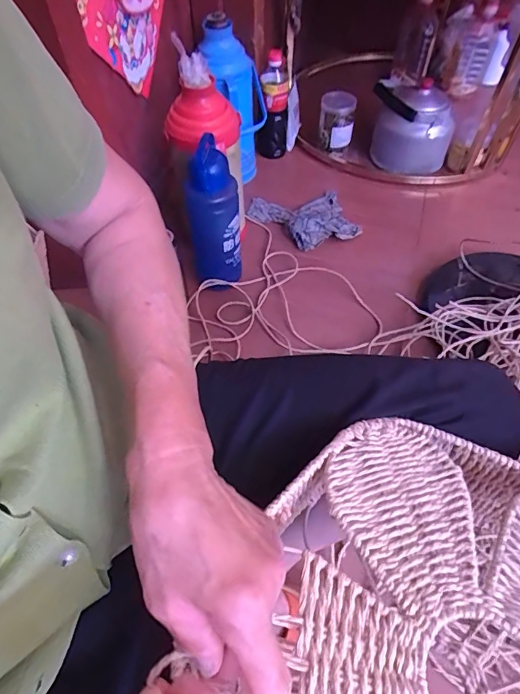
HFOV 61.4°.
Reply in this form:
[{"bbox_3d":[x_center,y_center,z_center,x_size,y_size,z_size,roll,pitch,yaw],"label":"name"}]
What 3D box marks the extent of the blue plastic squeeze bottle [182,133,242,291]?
[{"bbox_3d":[-0.091,-0.242,0.900,0.102,0.309,0.071,-4,55,-2],"label":"blue plastic squeeze bottle"}]

